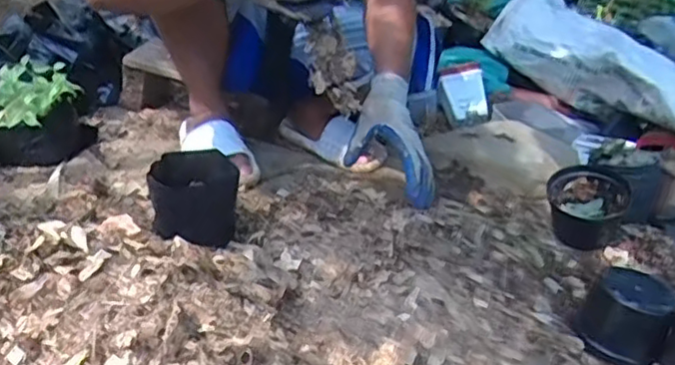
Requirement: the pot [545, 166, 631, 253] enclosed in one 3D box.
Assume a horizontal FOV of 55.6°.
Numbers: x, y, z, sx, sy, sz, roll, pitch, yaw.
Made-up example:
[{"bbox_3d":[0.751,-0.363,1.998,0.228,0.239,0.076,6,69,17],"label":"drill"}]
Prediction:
[{"bbox_3d":[0.460,0.043,1.195,0.140,0.111,0.130,1,32,0],"label":"pot"}]

